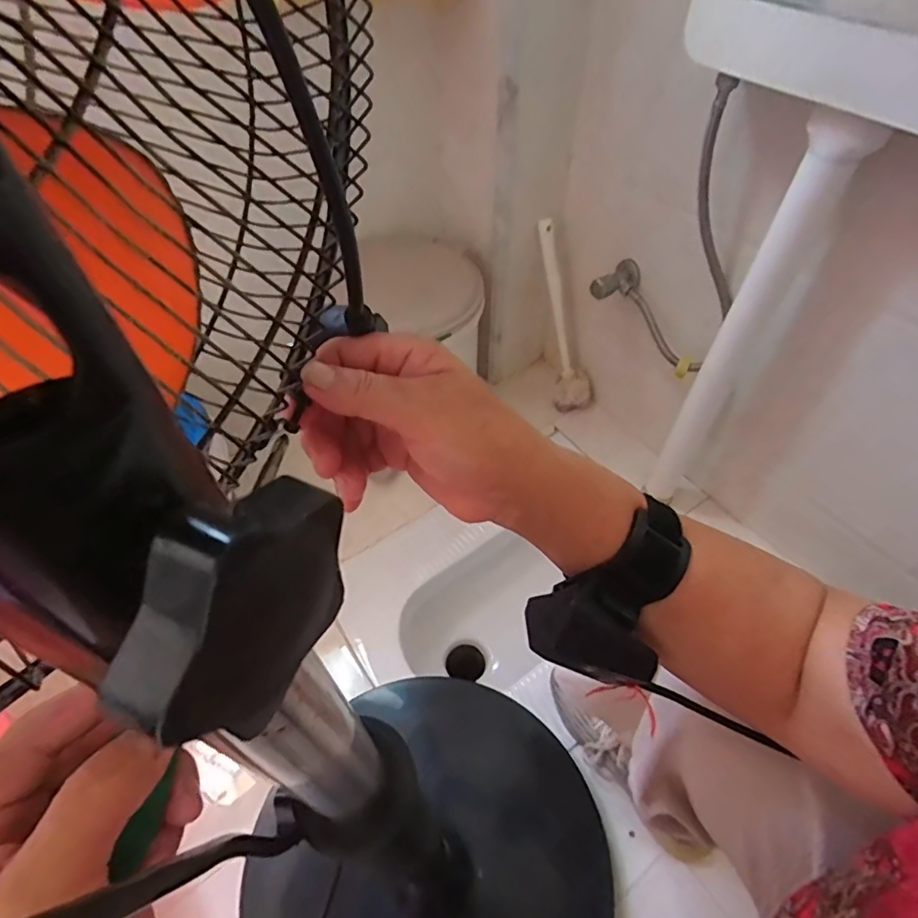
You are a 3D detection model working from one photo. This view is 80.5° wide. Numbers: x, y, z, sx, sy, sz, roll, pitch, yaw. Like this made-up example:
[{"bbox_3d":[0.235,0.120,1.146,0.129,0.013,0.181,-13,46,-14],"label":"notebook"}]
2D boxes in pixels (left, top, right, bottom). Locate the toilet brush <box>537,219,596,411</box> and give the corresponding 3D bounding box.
[{"bbox_3d":[0.192,-0.259,1.023,0.069,0.366,0.059,-34,35,-24],"label":"toilet brush"}]

